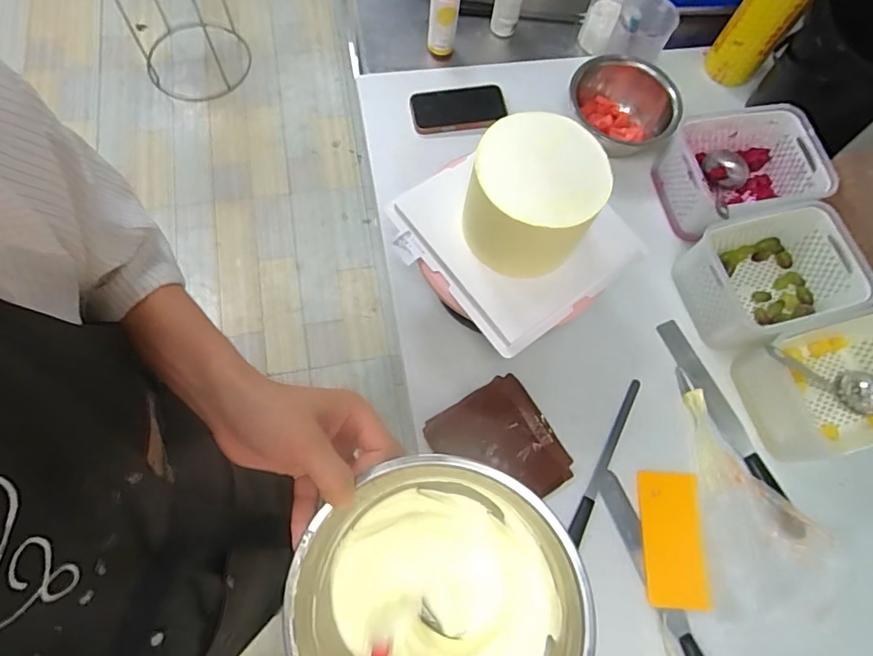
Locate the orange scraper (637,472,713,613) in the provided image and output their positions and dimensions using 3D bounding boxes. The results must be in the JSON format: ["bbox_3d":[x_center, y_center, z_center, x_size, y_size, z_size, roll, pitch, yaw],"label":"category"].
[{"bbox_3d":[0.293,0.260,0.629,0.076,0.005,0.155,4,70,-4],"label":"orange scraper"}]

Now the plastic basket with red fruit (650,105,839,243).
[{"bbox_3d":[0.448,-0.228,0.754,0.199,0.092,0.165,-11,72,-9],"label":"plastic basket with red fruit"}]

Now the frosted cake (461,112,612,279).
[{"bbox_3d":[0.094,-0.141,0.530,0.137,0.119,0.129,17,70,1],"label":"frosted cake"}]

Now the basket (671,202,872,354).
[{"bbox_3d":[0.460,-0.070,0.700,0.205,0.091,0.158,-14,72,-10],"label":"basket"}]

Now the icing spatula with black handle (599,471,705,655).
[{"bbox_3d":[0.276,0.327,0.602,0.032,0.016,0.312,-21,74,-12],"label":"icing spatula with black handle"}]

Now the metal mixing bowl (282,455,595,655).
[{"bbox_3d":[0.000,0.187,0.338,0.179,0.078,0.180,0,70,-1],"label":"metal mixing bowl"}]

